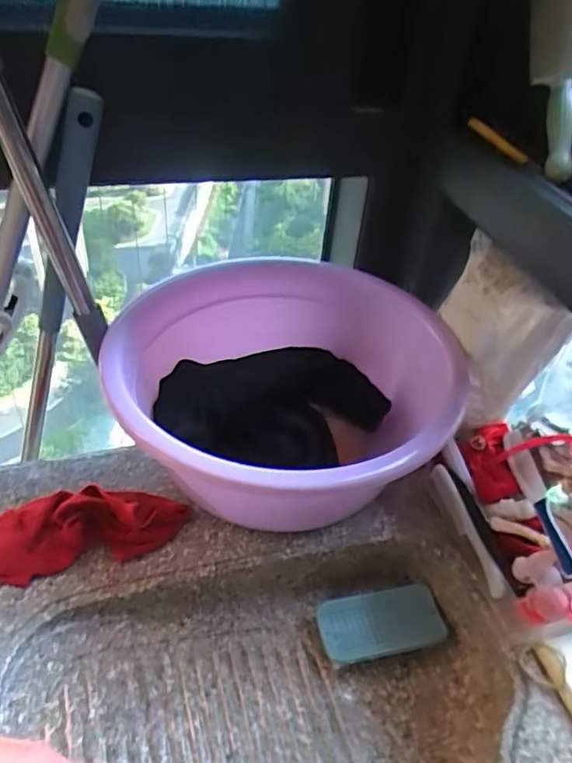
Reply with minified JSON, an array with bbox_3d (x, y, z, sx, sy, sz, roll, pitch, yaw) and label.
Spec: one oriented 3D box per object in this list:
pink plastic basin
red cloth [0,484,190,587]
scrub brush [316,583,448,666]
[{"bbox_3d":[-0.004,0.014,0.677,0.368,0.139,0.370,3,41,-3],"label":"pink plastic basin"},{"bbox_3d":[-0.215,0.153,0.615,0.207,0.041,0.079,-10,44,-18],"label":"red cloth"},{"bbox_3d":[0.105,0.268,0.641,0.138,0.035,0.066,-6,43,-13],"label":"scrub brush"}]

